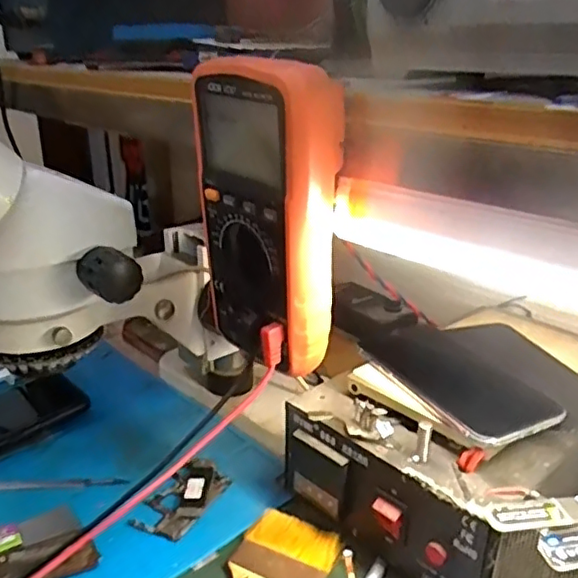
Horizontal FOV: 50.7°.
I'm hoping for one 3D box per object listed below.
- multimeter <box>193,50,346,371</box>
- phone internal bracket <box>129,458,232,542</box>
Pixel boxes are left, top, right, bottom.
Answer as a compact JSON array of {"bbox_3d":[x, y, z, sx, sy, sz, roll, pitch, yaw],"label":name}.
[{"bbox_3d":[-0.011,-0.042,0.360,0.053,0.167,0.088,-16,26,-33],"label":"multimeter"},{"bbox_3d":[-0.080,0.157,0.459,0.046,0.009,0.075,12,25,29],"label":"phone internal bracket"}]

